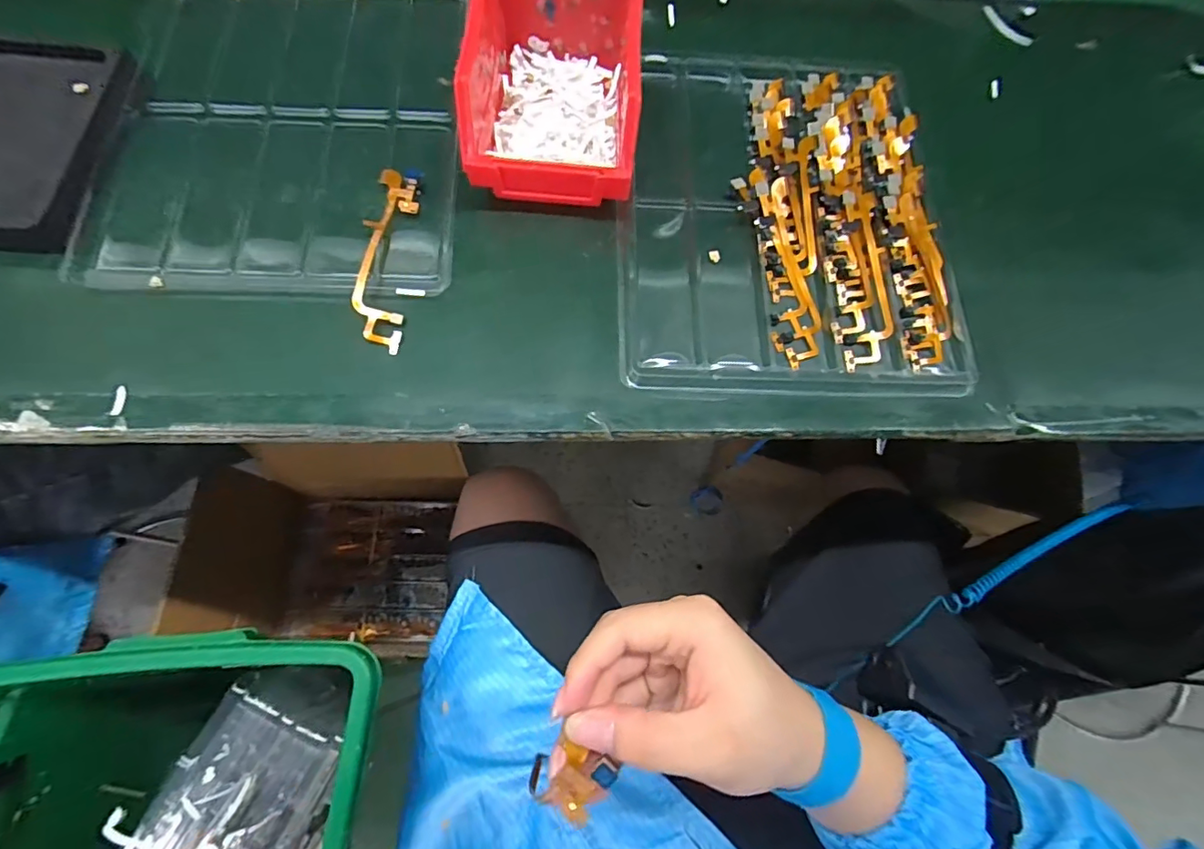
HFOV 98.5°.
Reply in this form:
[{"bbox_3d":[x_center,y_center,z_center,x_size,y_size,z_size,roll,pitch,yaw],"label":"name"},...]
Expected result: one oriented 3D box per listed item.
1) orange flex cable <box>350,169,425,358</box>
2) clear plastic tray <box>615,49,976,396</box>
[{"bbox_3d":[-0.135,-0.109,0.327,0.028,0.015,0.131,2,70,-3],"label":"orange flex cable"},{"bbox_3d":[0.122,-0.153,0.354,0.215,0.017,0.270,2,70,-3],"label":"clear plastic tray"}]

